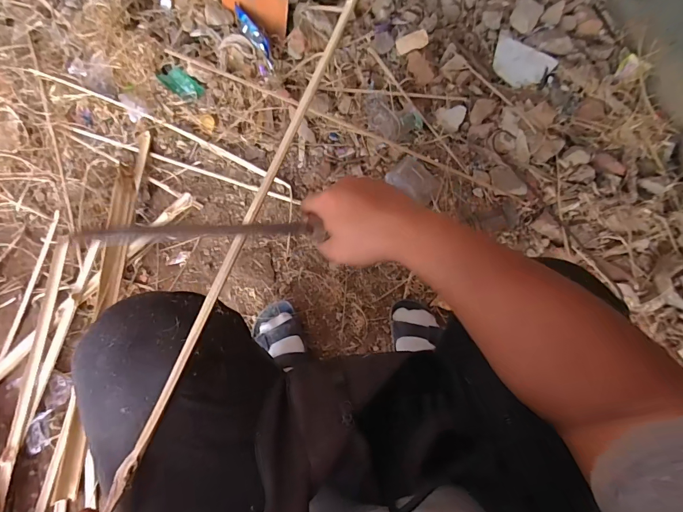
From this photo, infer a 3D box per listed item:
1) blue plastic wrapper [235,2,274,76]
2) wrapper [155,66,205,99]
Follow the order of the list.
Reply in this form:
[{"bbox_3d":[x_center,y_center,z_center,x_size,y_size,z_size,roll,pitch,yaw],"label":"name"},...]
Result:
[{"bbox_3d":[-0.221,-0.557,0.898,0.045,0.043,0.207,-23,73,-5],"label":"blue plastic wrapper"},{"bbox_3d":[-0.404,-0.436,0.903,0.118,0.014,0.061,32,78,8],"label":"wrapper"}]

